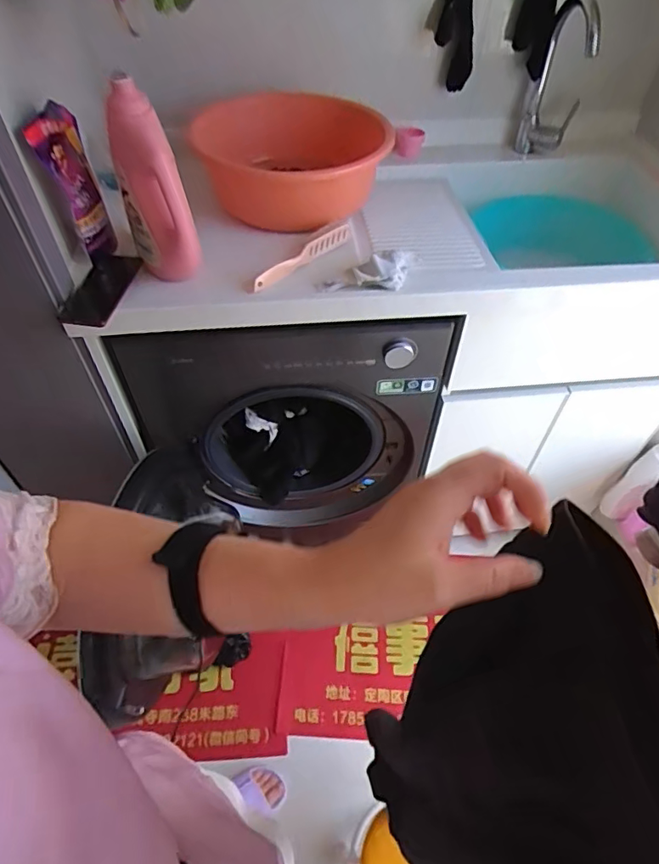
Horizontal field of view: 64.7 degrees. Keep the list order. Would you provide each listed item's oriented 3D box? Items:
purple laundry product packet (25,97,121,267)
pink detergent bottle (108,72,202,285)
[{"bbox_3d":[-0.366,-0.356,0.773,0.020,0.215,0.090,7,56,12],"label":"purple laundry product packet"},{"bbox_3d":[-0.243,-0.329,0.731,0.083,0.274,0.067,-19,54,-15],"label":"pink detergent bottle"}]

